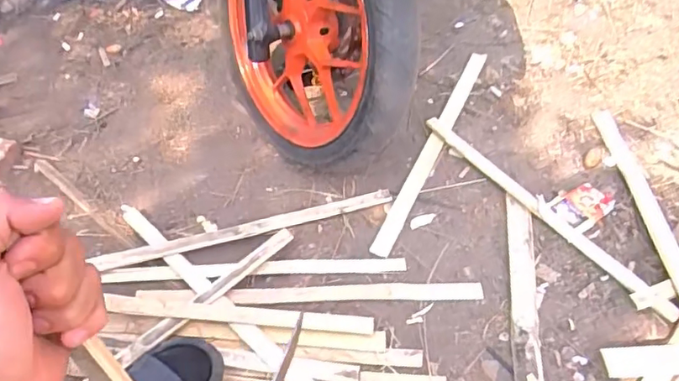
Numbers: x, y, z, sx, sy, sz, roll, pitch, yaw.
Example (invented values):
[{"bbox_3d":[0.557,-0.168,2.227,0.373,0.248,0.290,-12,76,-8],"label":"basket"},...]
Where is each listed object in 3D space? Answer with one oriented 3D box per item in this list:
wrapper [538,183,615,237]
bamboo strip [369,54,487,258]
[{"bbox_3d":[0.391,0.022,0.908,0.115,0.016,0.080,-28,53,-21],"label":"wrapper"},{"bbox_3d":[0.182,-0.100,1.035,0.032,0.016,0.563,19,52,18],"label":"bamboo strip"}]

